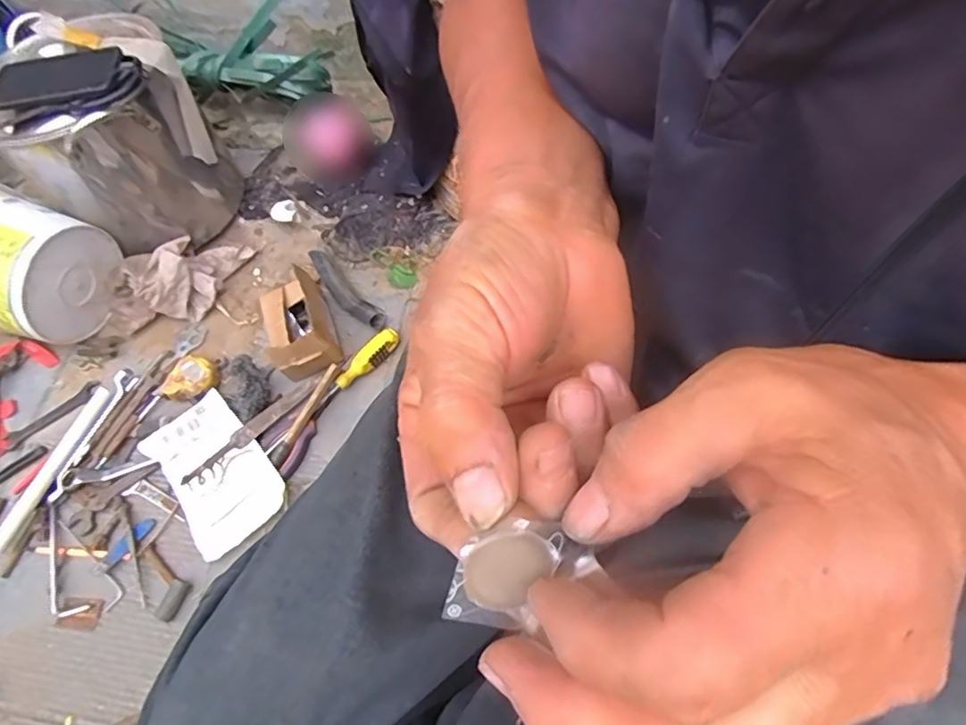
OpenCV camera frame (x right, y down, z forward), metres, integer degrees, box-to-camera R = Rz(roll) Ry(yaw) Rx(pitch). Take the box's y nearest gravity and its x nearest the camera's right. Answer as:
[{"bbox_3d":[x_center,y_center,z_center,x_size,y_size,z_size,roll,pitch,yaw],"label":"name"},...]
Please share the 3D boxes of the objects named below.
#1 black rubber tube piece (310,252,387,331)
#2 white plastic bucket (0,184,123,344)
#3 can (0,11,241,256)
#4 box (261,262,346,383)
[{"bbox_3d":[-0.212,-0.108,0.877,0.042,0.028,0.178,-41,67,-17],"label":"black rubber tube piece"},{"bbox_3d":[-0.654,-0.131,0.814,0.165,0.208,0.186,12,63,9],"label":"white plastic bucket"},{"bbox_3d":[-0.547,-0.329,0.859,0.252,0.295,0.258,-2,62,3],"label":"can"},{"bbox_3d":[-0.258,-0.052,0.803,0.091,0.080,0.138,-26,64,-11],"label":"box"}]

